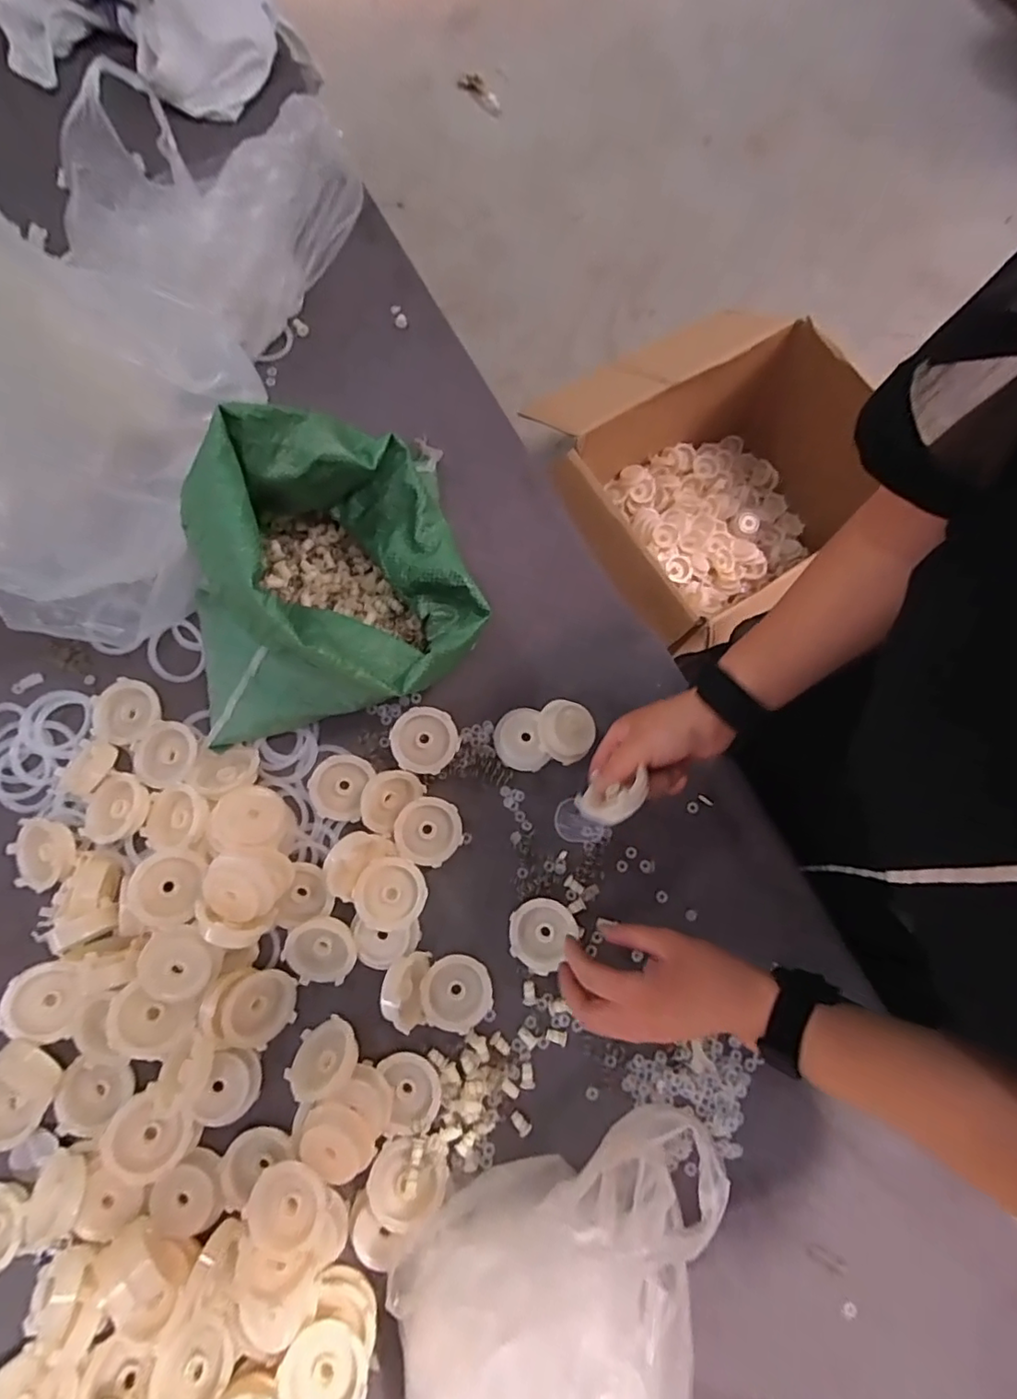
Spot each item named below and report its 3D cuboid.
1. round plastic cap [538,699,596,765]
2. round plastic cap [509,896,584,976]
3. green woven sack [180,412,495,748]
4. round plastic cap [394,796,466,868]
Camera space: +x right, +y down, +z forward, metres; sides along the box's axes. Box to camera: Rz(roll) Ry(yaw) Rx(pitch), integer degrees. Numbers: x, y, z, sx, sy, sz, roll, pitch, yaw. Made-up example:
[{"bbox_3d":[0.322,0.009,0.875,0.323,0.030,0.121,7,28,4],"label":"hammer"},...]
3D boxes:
[{"bbox_3d":[0.049,0.026,0.502,0.048,0.022,0.053,19,77,2],"label":"round plastic cap"},{"bbox_3d":[0.026,0.186,0.464,0.052,0.025,0.053,0,77,-2],"label":"round plastic cap"},{"bbox_3d":[-0.148,-0.100,0.450,0.232,0.157,0.224,-13,77,-5],"label":"green woven sack"},{"bbox_3d":[-0.065,0.109,0.483,0.054,0.022,0.053,1,77,-2],"label":"round plastic cap"}]

